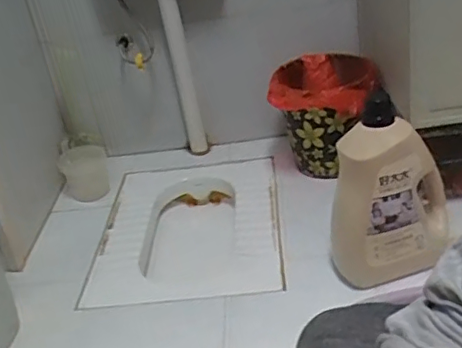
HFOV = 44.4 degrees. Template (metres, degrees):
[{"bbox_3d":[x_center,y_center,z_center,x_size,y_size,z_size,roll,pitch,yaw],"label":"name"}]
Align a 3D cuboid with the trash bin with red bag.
[{"bbox_3d":[0.244,-0.140,1.477,0.270,0.288,0.216,-9,28,2],"label":"trash bin with red bag"}]

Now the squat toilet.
[{"bbox_3d":[-0.099,0.167,1.462,0.441,0.156,0.551,-7,28,5],"label":"squat toilet"}]

